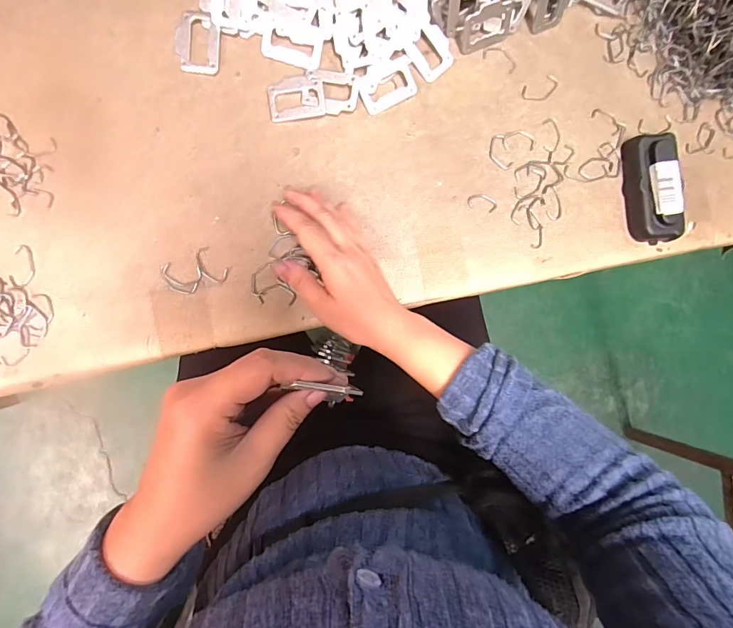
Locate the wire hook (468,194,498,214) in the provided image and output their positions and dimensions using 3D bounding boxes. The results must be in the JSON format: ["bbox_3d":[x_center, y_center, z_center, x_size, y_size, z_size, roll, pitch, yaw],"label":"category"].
[{"bbox_3d":[0.114,-0.109,0.398,0.030,0.004,0.015,12,87,-7],"label":"wire hook"}]

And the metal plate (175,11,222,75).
[{"bbox_3d":[-0.149,-0.239,0.361,0.037,0.005,0.050,6,88,-7],"label":"metal plate"}]

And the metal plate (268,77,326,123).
[{"bbox_3d":[-0.065,-0.198,0.374,0.051,0.007,0.038,-12,88,-6],"label":"metal plate"}]

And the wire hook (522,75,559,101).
[{"bbox_3d":[0.175,-0.224,0.408,0.040,0.004,0.020,-25,92,-7],"label":"wire hook"}]

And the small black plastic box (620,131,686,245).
[{"bbox_3d":[0.289,-0.126,0.408,0.048,0.029,0.103,-4,89,-7],"label":"small black plastic box"}]

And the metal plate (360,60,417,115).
[{"bbox_3d":[0.021,-0.214,0.387,0.055,0.004,0.035,-23,100,-5],"label":"metal plate"}]

